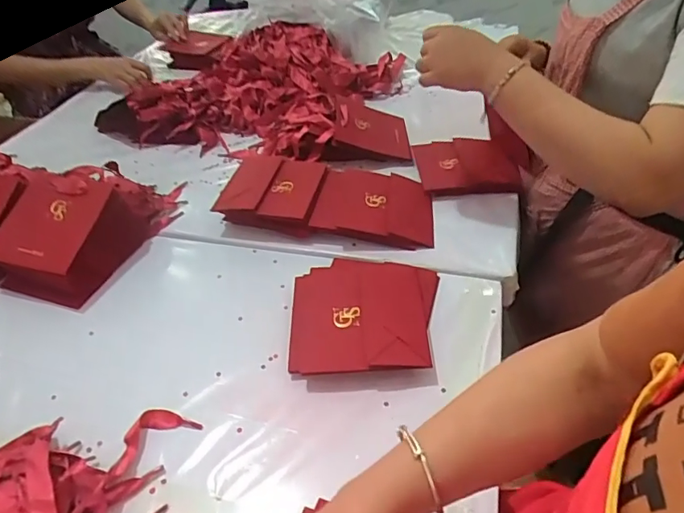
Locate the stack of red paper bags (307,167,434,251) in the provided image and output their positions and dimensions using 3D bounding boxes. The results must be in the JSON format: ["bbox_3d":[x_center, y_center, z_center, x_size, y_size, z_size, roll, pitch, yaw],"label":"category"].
[{"bbox_3d":[0.049,-0.074,0.713,0.162,0.040,0.139,5,44,10],"label":"stack of red paper bags"}]

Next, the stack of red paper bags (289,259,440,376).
[{"bbox_3d":[0.029,0.062,0.584,0.170,0.034,0.179,-2,43,2],"label":"stack of red paper bags"}]

